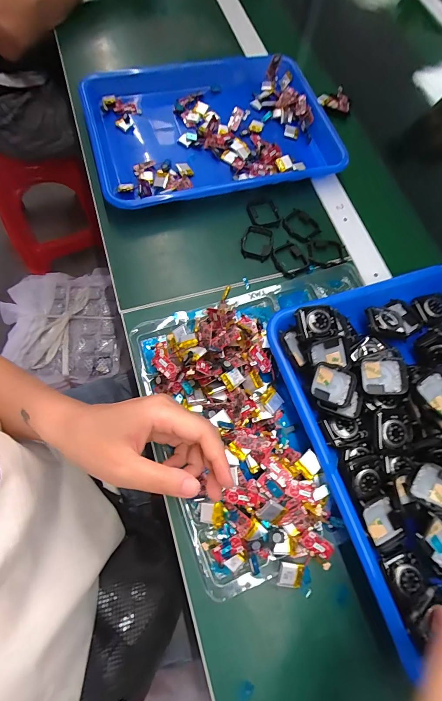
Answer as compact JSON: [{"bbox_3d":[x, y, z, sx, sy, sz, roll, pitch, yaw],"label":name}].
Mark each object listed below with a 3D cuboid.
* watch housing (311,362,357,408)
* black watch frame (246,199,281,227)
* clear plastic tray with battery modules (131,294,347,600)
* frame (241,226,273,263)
[{"bbox_3d":[0.107,0.032,0.300,0.040,0.010,0.034,19,69,1],"label":"watch housing"},{"bbox_3d":[0.056,-0.176,0.410,0.040,0.006,0.037,-14,72,-11],"label":"black watch frame"},{"bbox_3d":[0.014,0.064,0.293,0.150,0.041,0.260,-17,68,-8],"label":"clear plastic tray with battery modules"},{"bbox_3d":[0.044,-0.134,0.392,0.037,0.005,0.046,9,69,-3],"label":"frame"}]

